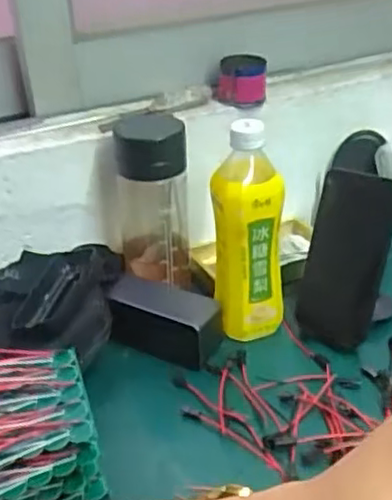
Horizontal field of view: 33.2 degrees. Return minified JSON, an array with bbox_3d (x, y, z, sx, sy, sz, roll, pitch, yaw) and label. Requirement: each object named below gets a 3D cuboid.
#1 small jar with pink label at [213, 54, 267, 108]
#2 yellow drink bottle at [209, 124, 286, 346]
[{"bbox_3d":[0.050,-0.188,0.737,0.056,0.049,0.050,-3,28,-5],"label":"small jar with pink label"},{"bbox_3d":[0.050,-0.013,0.627,0.067,0.213,0.062,0,31,6],"label":"yellow drink bottle"}]

